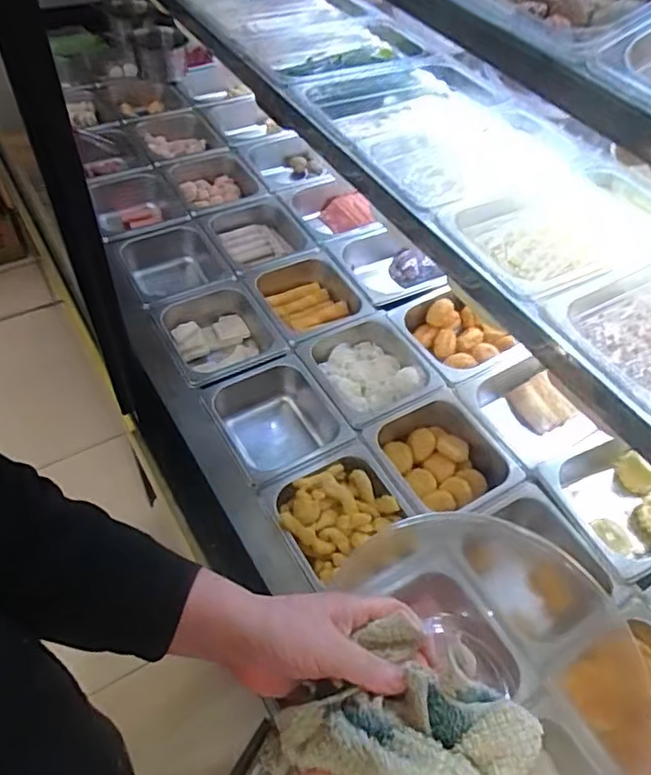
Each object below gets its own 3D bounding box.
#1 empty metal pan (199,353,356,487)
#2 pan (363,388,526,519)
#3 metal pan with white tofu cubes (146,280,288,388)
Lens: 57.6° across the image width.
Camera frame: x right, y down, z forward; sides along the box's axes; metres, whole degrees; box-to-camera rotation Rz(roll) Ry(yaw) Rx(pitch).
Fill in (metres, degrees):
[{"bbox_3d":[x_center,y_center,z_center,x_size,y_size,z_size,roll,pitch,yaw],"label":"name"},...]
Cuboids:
[{"bbox_3d":[-0.068,0.059,0.842,0.162,0.083,0.175,-23,57,-20],"label":"empty metal pan"},{"bbox_3d":[0.154,0.107,0.813,0.163,0.077,0.169,-25,58,-21],"label":"pan"},{"bbox_3d":[-0.164,-0.071,0.924,0.160,0.078,0.180,-22,57,-19],"label":"metal pan with white tofu cubes"}]

